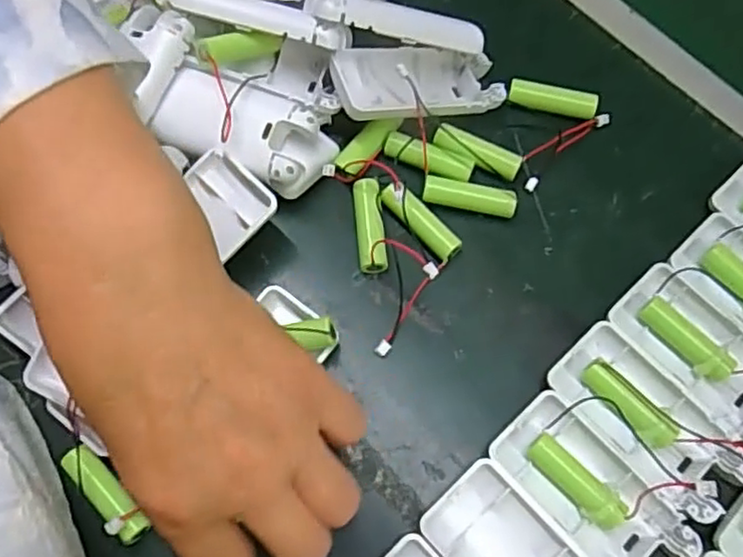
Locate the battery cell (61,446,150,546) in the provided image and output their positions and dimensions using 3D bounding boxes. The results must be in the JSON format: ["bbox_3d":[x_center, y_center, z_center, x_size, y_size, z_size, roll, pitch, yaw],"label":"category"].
[{"bbox_3d":[-0.121,0.098,0.300,0.014,0.011,0.050,-41,76,-14],"label":"battery cell"}]

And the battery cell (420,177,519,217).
[{"bbox_3d":[0.053,-0.043,0.356,0.050,0.011,0.013,11,70,3],"label":"battery cell"}]

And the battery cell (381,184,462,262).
[{"bbox_3d":[0.025,-0.029,0.349,0.050,0.018,0.014,41,74,13],"label":"battery cell"}]

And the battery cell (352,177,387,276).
[{"bbox_3d":[-0.001,-0.029,0.347,0.014,0.019,0.048,-6,70,-3],"label":"battery cell"}]

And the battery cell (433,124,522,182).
[{"bbox_3d":[0.058,-0.069,0.362,0.048,0.010,0.013,25,71,8],"label":"battery cell"}]

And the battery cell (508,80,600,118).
[{"bbox_3d":[0.104,-0.103,0.380,0.050,0.009,0.012,12,70,3],"label":"battery cell"}]

